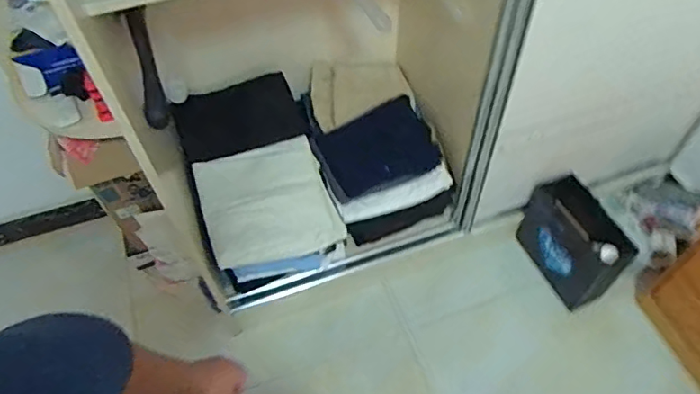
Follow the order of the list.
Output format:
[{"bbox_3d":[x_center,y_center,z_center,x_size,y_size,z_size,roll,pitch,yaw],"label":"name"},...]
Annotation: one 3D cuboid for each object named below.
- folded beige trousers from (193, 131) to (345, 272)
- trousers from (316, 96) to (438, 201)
[{"bbox_3d":[-0.240,0.010,1.501,0.361,0.054,0.347,-18,69,-8],"label":"folded beige trousers"},{"bbox_3d":[0.072,-0.155,1.610,0.351,0.034,0.305,-27,64,3],"label":"trousers"}]

